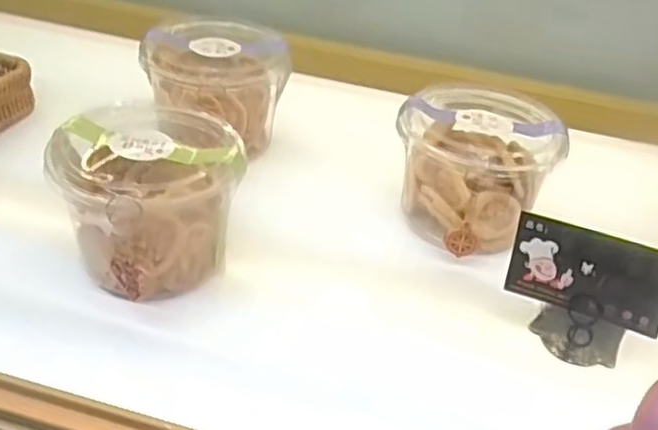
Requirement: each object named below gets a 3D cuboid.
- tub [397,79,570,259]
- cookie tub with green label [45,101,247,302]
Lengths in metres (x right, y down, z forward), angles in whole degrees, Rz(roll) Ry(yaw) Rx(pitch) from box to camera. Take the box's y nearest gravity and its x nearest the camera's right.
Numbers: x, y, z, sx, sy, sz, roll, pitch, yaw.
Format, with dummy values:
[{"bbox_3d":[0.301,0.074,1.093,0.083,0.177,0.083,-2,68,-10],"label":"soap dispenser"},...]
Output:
[{"bbox_3d":[0.108,-0.032,0.514,0.092,0.095,0.100,4,36,-3],"label":"tub"},{"bbox_3d":[-0.115,-0.012,0.443,0.093,0.089,0.098,4,36,-3],"label":"cookie tub with green label"}]

